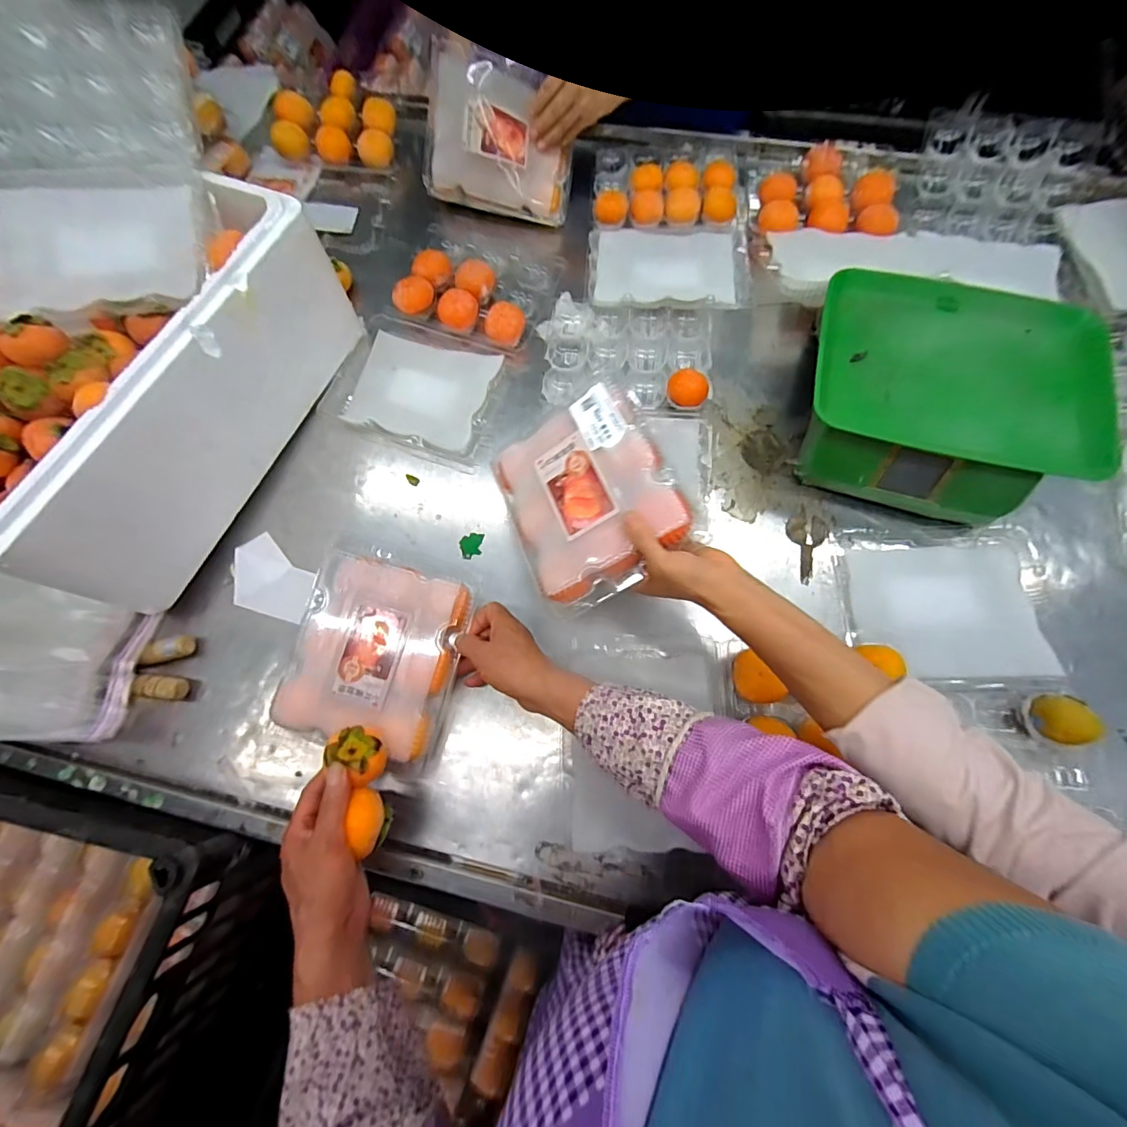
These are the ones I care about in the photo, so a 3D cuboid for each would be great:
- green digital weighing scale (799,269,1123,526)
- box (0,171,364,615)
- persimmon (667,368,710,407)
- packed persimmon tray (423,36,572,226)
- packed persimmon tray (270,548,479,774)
[{"bbox_3d":[0.430,-0.188,0.557,0.301,0.112,0.246,11,73,5],"label":"green digital weighing scale"},{"bbox_3d":[-0.466,-0.198,0.539,0.284,0.207,0.443,20,74,8],"label":"box"},{"bbox_3d":[0.159,-0.221,0.612,0.050,0.039,0.051,0,73,2],"label":"persimmon"},{"bbox_3d":[-0.089,-0.592,0.670,0.205,0.162,0.047,11,42,-7],"label":"packed persimmon tray"},{"bbox_3d":[-0.195,0.093,0.496,0.164,0.044,0.191,16,74,6],"label":"packed persimmon tray"}]

